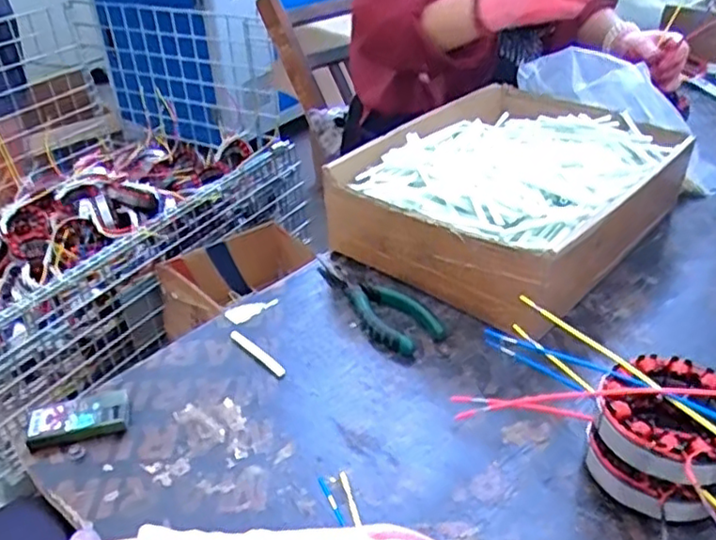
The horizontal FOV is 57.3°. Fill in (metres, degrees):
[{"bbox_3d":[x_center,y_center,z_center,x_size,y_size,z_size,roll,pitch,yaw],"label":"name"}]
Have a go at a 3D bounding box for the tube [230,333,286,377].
[{"bbox_3d":[-0.083,0.067,0.537,0.008,0.007,0.066,-31,42,-35],"label":"tube"}]

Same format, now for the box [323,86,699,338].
[{"bbox_3d":[0.160,-0.085,0.657,0.242,0.090,0.326,25,43,36],"label":"box"}]

